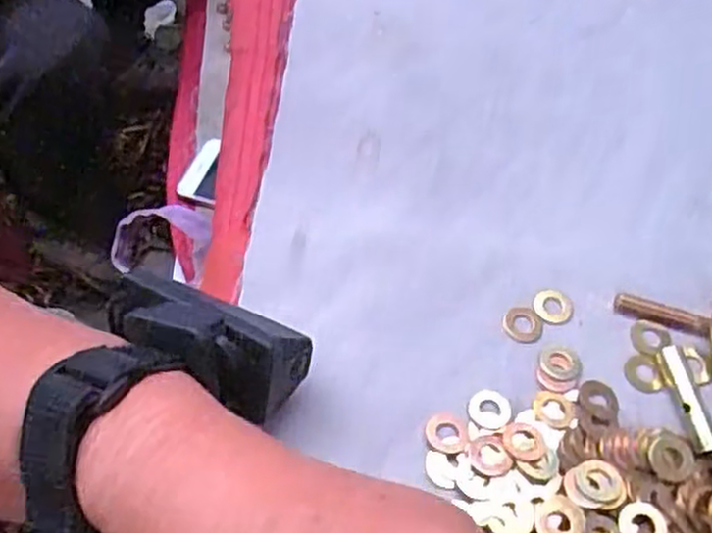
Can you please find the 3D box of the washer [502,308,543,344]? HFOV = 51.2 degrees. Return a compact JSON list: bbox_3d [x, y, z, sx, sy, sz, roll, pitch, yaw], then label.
[{"bbox_3d":[0.070,0.023,0.309,0.016,0.004,0.018,23,55,13],"label":"washer"}]

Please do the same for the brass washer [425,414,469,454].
[{"bbox_3d":[0.034,0.061,0.277,0.016,0.004,0.016,2,53,-3],"label":"brass washer"}]

